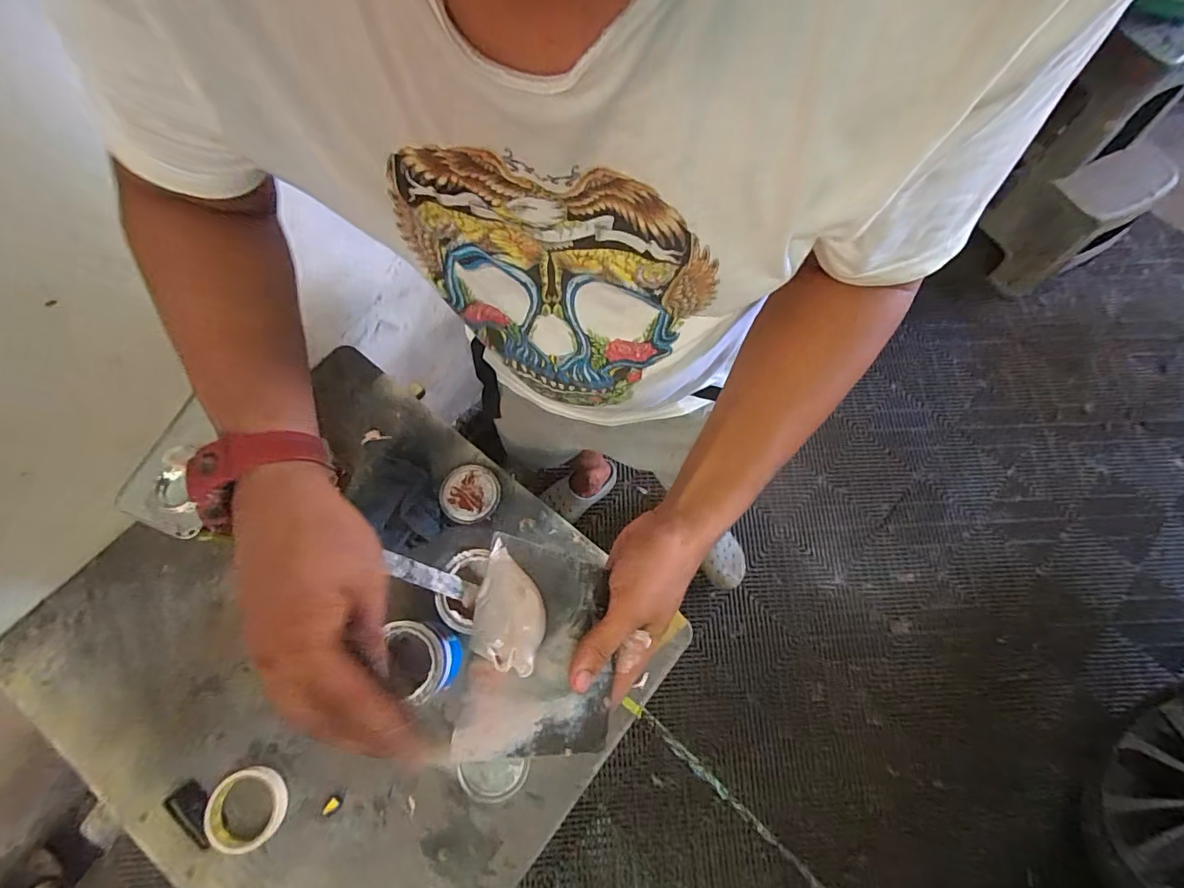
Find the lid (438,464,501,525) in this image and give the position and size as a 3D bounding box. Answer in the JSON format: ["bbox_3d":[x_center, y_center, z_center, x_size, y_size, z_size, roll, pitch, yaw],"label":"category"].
[{"bbox_3d":[-0.197,0.080,0.830,0.091,0.013,0.096,1,73,-3],"label":"lid"}]

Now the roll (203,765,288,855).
[{"bbox_3d":[-0.460,0.485,0.678,0.094,0.023,0.094,1,73,-3],"label":"roll"}]

